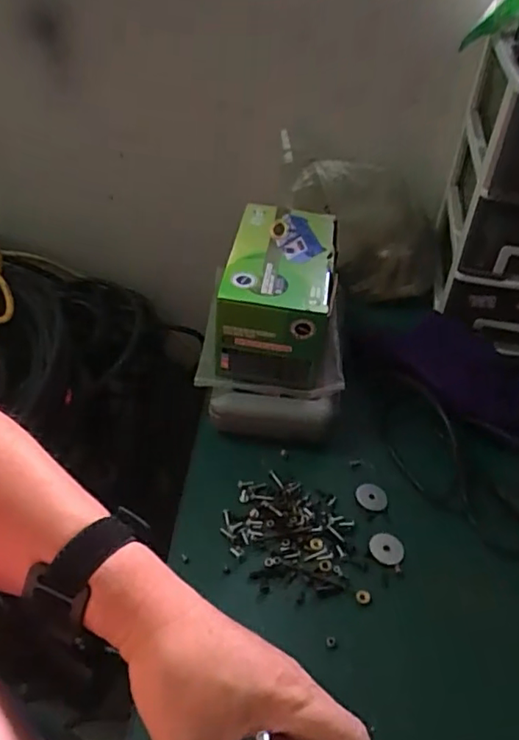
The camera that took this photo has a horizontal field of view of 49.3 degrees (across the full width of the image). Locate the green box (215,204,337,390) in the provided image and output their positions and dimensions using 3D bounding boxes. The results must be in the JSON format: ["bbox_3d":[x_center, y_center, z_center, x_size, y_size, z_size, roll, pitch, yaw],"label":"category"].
[{"bbox_3d":[0.022,-0.079,0.576,0.103,0.099,0.170,8,44,6],"label":"green box"}]

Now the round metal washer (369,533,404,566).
[{"bbox_3d":[0.109,0.152,0.483,0.029,0.004,0.027,4,44,2],"label":"round metal washer"}]

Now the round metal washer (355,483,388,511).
[{"bbox_3d":[0.103,0.116,0.519,0.028,0.004,0.027,4,44,2],"label":"round metal washer"}]

